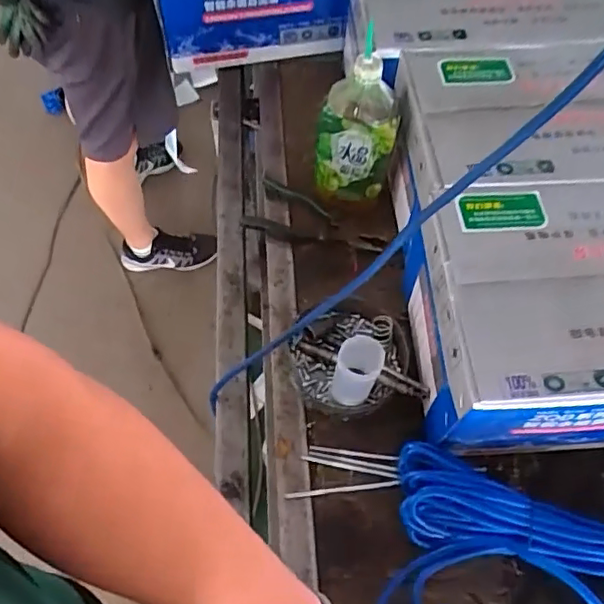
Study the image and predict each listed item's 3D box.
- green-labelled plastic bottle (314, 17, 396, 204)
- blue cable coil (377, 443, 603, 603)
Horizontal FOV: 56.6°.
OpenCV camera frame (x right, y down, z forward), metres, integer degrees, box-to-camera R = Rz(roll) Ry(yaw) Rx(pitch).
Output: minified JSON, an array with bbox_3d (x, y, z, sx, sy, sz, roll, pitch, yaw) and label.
[{"bbox_3d":[0.068,-0.217,0.710,0.097,0.192,0.080,8,60,3],"label":"green-labelled plastic bottle"},{"bbox_3d":[0.268,0.250,0.509,0.367,0.108,0.150,13,60,7],"label":"blue cable coil"}]

